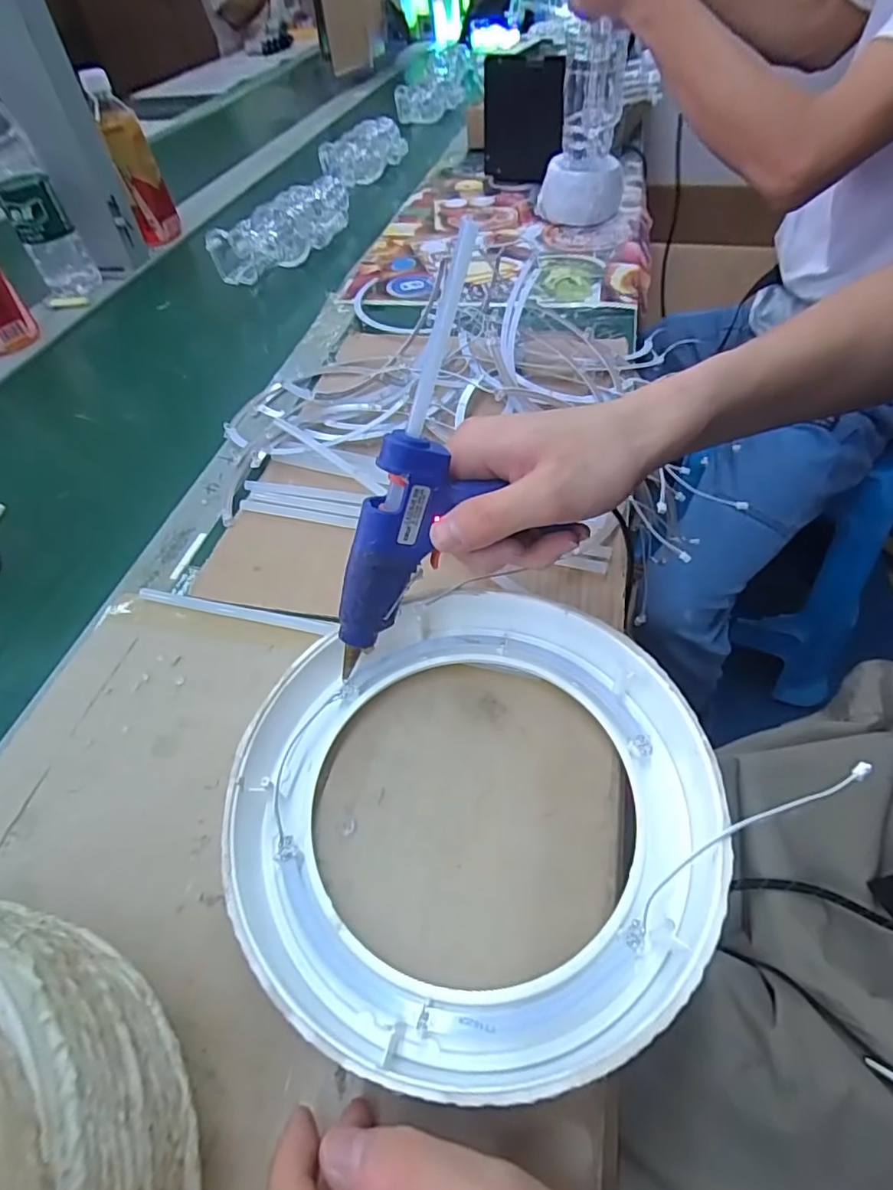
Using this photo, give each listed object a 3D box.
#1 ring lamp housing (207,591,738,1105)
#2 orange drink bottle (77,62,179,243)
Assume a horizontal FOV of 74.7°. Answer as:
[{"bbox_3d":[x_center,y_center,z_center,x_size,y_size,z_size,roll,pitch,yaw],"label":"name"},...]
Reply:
[{"bbox_3d":[0.012,0.091,0.273,0.211,0.039,0.213,1,51,8],"label":"ring lamp housing"},{"bbox_3d":[-0.407,-0.562,0.773,0.052,0.183,0.054,-20,52,-11],"label":"orange drink bottle"}]

